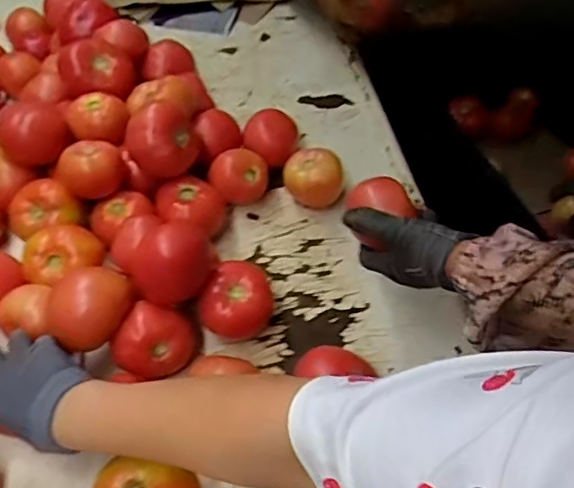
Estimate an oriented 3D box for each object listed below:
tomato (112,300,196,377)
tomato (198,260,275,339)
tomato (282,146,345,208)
[{"bbox_3d":[-0.139,0.098,0.603,0.080,0.062,0.074,0,51,0],"label":"tomato"},{"bbox_3d":[-0.057,0.066,0.645,0.082,0.070,0.072,-11,51,-11],"label":"tomato"},{"bbox_3d":[0.036,-0.087,0.777,0.081,0.067,0.065,6,50,3],"label":"tomato"}]

